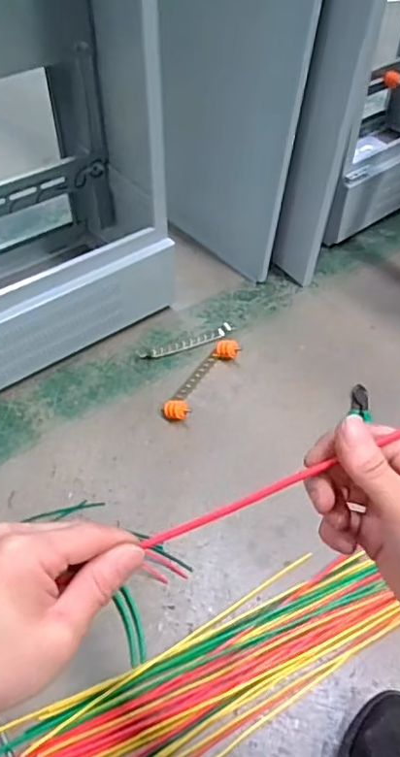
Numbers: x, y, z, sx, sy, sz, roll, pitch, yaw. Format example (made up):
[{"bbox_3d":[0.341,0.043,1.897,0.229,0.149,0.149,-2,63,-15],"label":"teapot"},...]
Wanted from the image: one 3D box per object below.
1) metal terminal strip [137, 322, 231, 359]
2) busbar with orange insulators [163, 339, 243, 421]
[{"bbox_3d":[-0.028,-0.078,1.254,0.215,0.007,0.036,-20,52,-15],"label":"metal terminal strip"},{"bbox_3d":[0.003,-0.002,1.161,0.060,0.033,0.238,25,55,21],"label":"busbar with orange insulators"}]

